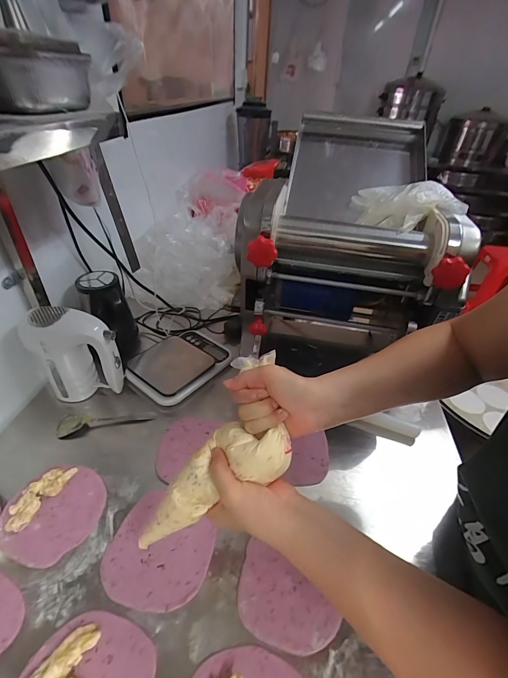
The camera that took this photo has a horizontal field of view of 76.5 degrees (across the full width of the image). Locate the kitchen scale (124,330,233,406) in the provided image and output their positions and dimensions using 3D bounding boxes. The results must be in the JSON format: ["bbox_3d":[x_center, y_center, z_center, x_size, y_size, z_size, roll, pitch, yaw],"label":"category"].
[{"bbox_3d":[-0.155,0.044,0.706,0.145,0.038,0.218,30,44,27],"label":"kitchen scale"}]

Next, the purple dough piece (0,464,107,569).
[{"bbox_3d":[-0.290,0.243,0.465,0.123,0.013,0.129,4,39,-3],"label":"purple dough piece"}]

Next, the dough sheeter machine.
[{"bbox_3d":[0.169,-0.138,0.662,0.360,0.466,0.370,12,39,6],"label":"dough sheeter machine"}]

